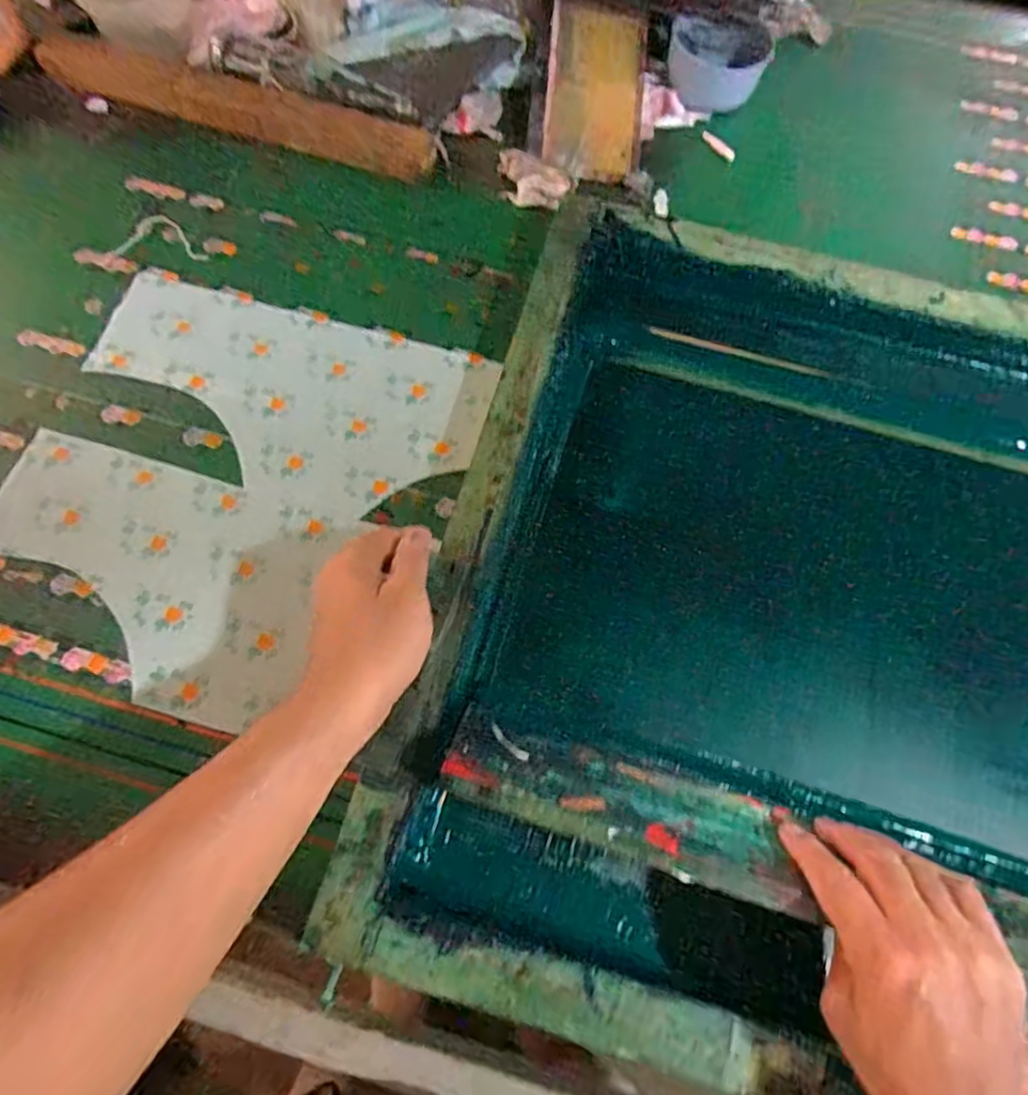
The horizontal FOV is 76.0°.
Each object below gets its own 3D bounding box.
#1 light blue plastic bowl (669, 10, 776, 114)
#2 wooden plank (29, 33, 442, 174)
[{"bbox_3d":[0.231,-0.547,0.743,0.120,0.047,0.099,11,68,2],"label":"light blue plastic bowl"},{"bbox_3d":[-0.305,-0.482,0.714,0.450,0.020,0.062,16,69,4],"label":"wooden plank"}]

